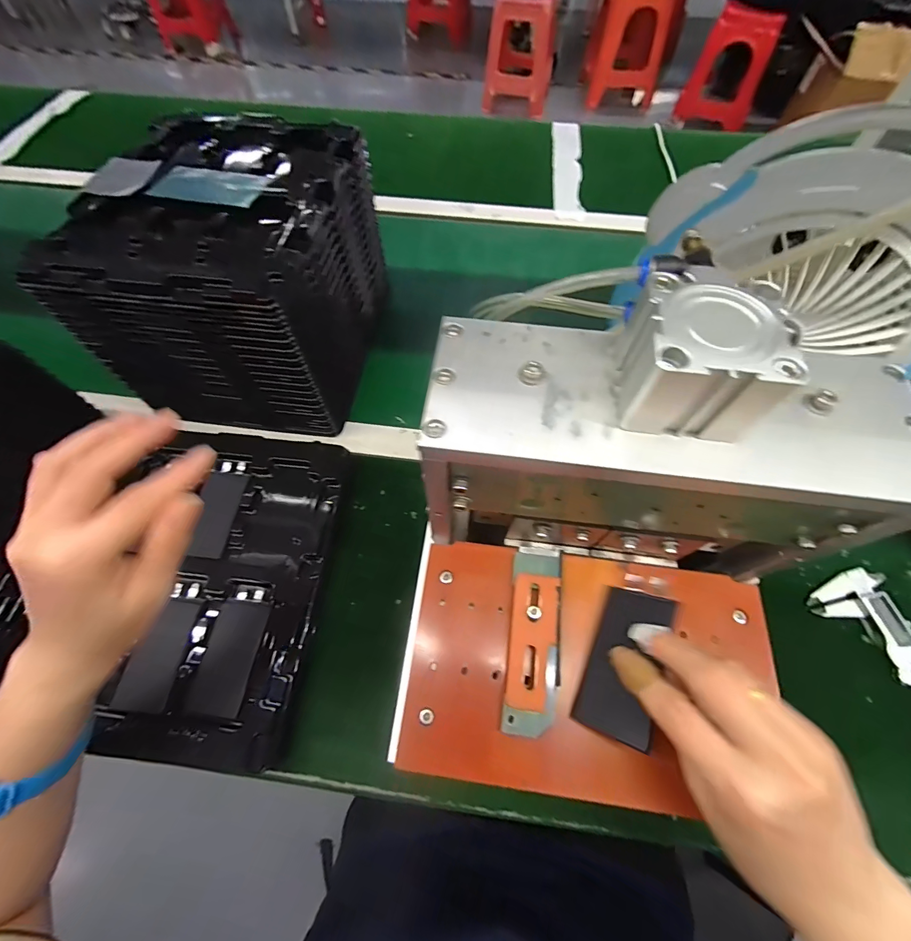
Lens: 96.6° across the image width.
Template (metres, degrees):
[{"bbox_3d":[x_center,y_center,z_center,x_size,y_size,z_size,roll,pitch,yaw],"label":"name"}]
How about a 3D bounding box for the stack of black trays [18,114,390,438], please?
[{"bbox_3d":[-0.216,-0.212,0.432,0.211,0.174,0.260,8,64,4],"label":"stack of black trays"}]

